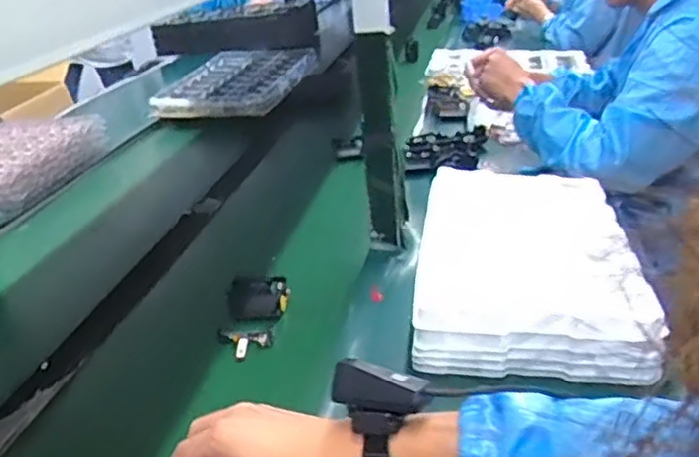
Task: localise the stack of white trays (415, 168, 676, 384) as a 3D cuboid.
[{"bbox_3d":[0.221,0.041,0.878,0.252,0.085,0.427,0,26,9],"label":"stack of white trays"}]

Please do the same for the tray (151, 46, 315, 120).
[{"bbox_3d":[-0.277,-0.410,1.847,0.330,0.059,0.580,4,27,16],"label":"tray"}]

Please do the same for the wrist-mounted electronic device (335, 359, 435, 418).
[{"bbox_3d":[0.025,0.118,0.503,0.071,0.032,0.026,9,-2,27],"label":"wrist-mounted electronic device"}]

